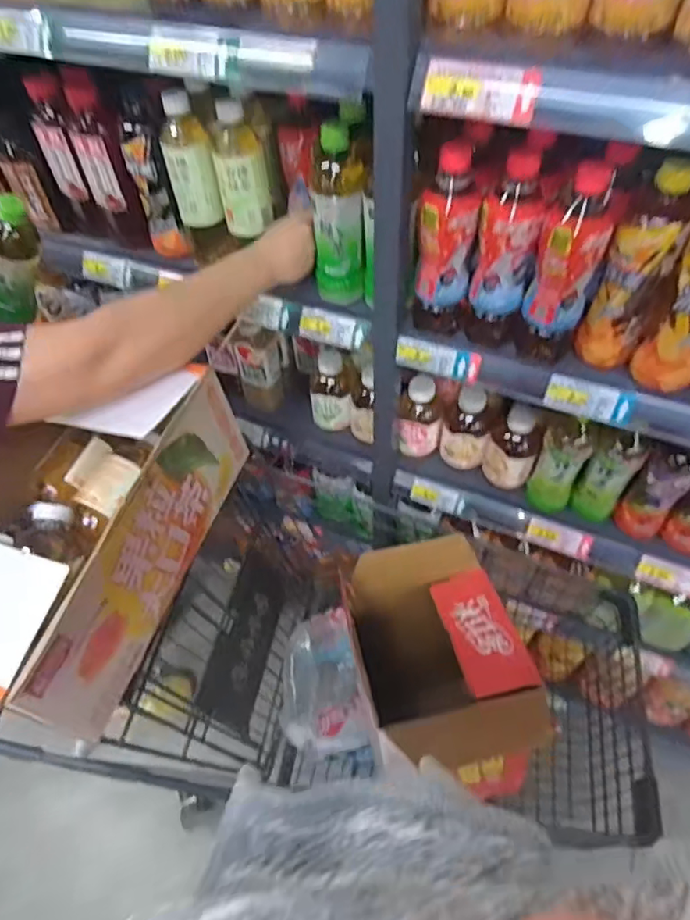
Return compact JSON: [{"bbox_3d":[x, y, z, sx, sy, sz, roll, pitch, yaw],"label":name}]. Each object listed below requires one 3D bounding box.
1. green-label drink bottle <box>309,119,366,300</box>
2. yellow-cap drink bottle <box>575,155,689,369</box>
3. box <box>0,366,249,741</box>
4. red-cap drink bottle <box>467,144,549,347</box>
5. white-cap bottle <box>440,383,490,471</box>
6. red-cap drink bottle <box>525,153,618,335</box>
[{"bbox_3d":[-0.007,-0.294,0.681,0.060,0.207,0.068,-1,53,2],"label":"green-label drink bottle"},{"bbox_3d":[0.306,-0.194,0.581,0.071,0.202,0.069,23,57,18],"label":"yellow-cap drink bottle"},{"bbox_3d":[-0.311,0.061,0.620,0.262,0.163,0.373,15,55,13],"label":"box"},{"bbox_3d":[0.176,-0.226,0.616,0.066,0.204,0.067,12,54,11],"label":"red-cap drink bottle"},{"bbox_3d":[0.190,-0.047,0.879,0.073,0.131,0.053,12,54,11],"label":"white-cap bottle"},{"bbox_3d":[0.231,-0.206,0.575,0.065,0.181,0.052,20,56,17],"label":"red-cap drink bottle"}]

